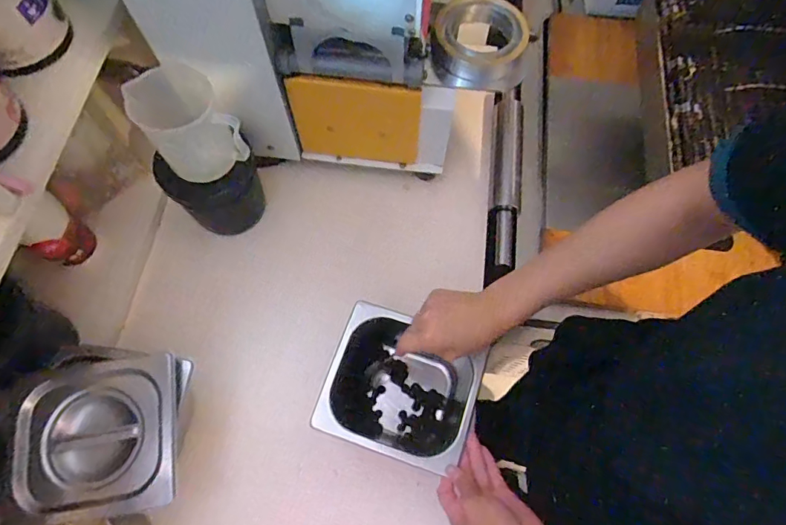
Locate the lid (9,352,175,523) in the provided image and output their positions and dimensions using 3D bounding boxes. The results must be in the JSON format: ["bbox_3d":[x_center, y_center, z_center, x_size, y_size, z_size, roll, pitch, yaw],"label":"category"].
[{"bbox_3d":[-0.316,0.185,0.492,0.153,0.031,0.151,-9,68,-3],"label":"lid"}]

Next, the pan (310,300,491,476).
[{"bbox_3d":[0.011,0.159,0.580,0.172,0.101,0.154,17,69,7],"label":"pan"}]

